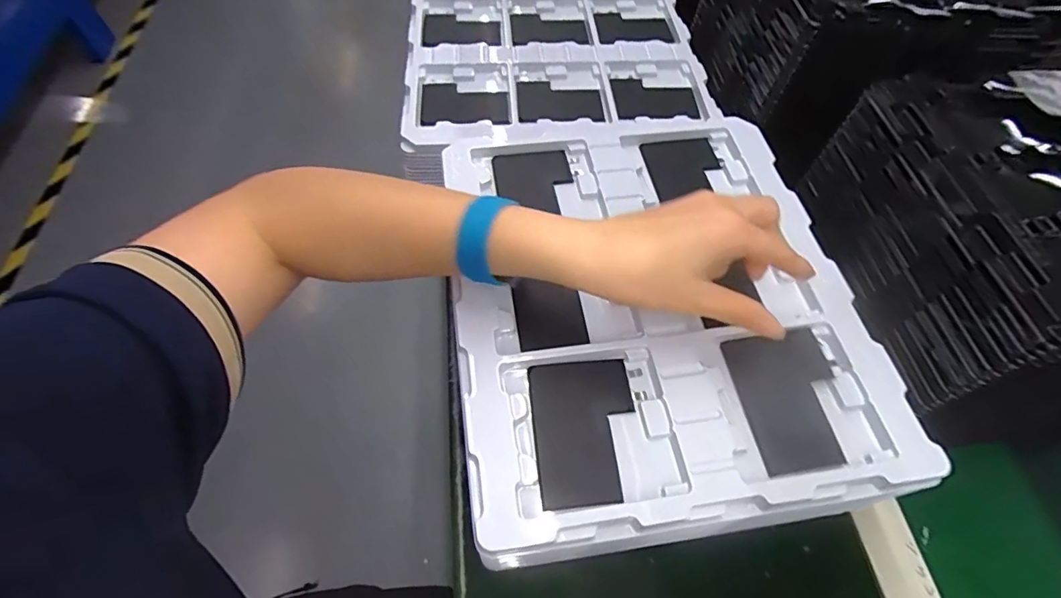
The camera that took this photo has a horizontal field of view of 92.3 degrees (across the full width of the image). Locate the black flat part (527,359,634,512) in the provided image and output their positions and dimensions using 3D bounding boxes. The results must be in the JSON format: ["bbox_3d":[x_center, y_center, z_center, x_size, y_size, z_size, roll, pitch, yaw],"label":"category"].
[{"bbox_3d":[0.034,0.079,0.311,0.063,0.009,0.088,-4,59,-4],"label":"black flat part"}]

